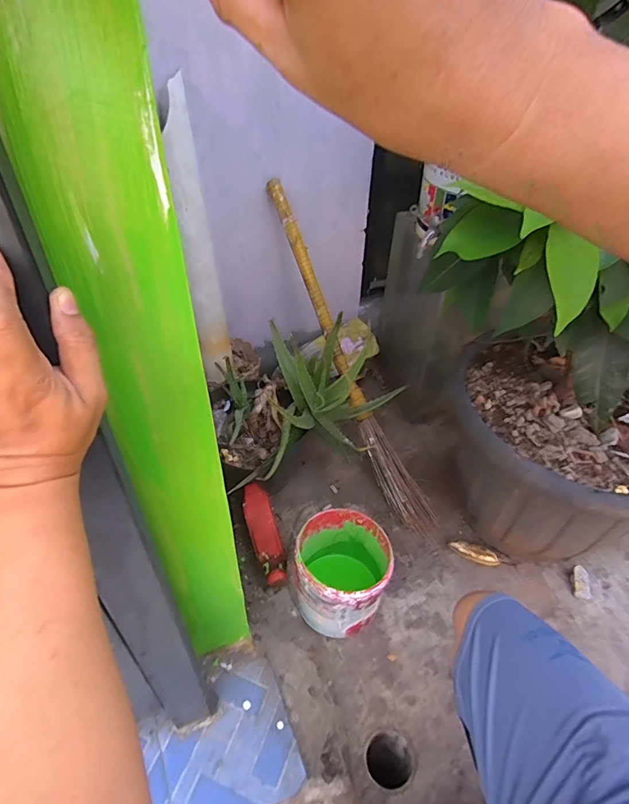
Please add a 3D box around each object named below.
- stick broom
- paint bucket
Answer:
[{"bbox_3d":[0.079,-0.106,1.107,0.078,0.088,0.905,-24,91,-26],"label":"stick broom"},{"bbox_3d":[0.054,0.343,0.915,0.172,0.186,0.185,1,41,-1],"label":"paint bucket"}]

